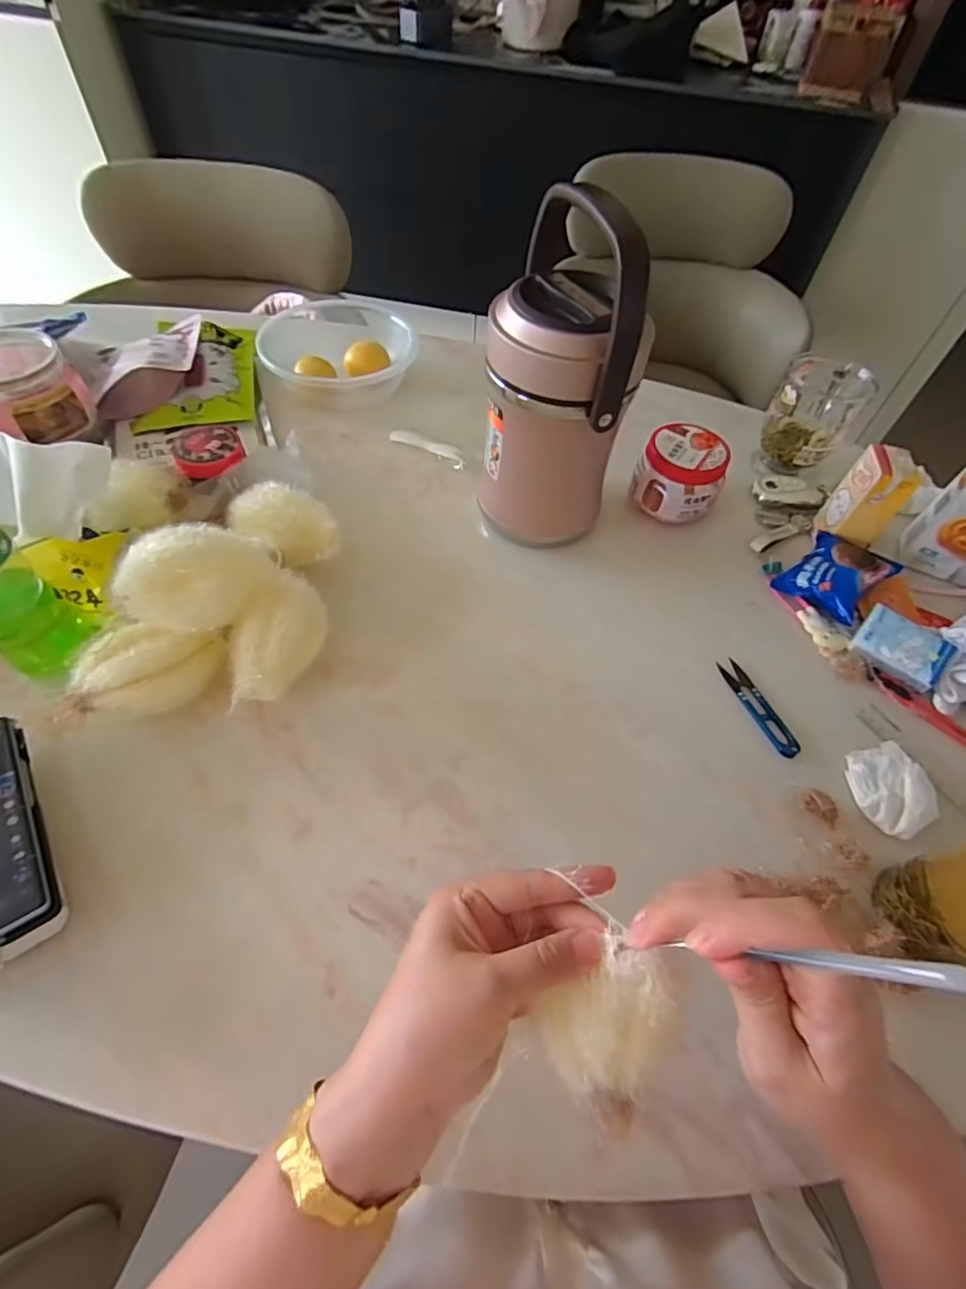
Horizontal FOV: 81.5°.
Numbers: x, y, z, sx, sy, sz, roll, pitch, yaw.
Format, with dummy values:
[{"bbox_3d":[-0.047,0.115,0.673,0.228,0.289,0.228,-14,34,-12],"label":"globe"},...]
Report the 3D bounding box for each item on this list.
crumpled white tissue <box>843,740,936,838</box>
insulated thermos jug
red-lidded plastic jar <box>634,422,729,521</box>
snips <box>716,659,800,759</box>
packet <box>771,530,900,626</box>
[{"bbox_3d":[0.331,0.116,0.454,0.065,0.018,0.072,-9,57,-9],"label":"crumpled white tissue"},{"bbox_3d":[0.070,-0.226,0.514,0.126,0.291,0.133,8,56,2],"label":"insulated thermos jug"},{"bbox_3d":[0.218,-0.184,0.621,0.089,0.073,0.089,26,59,13],"label":"red-lidded plastic jar"},{"bbox_3d":[0.244,0.054,0.496,0.023,0.005,0.099,-15,59,-13],"label":"snips"},{"bbox_3d":[0.358,-0.071,0.567,0.093,0.036,0.081,-37,66,-24],"label":"packet"}]

